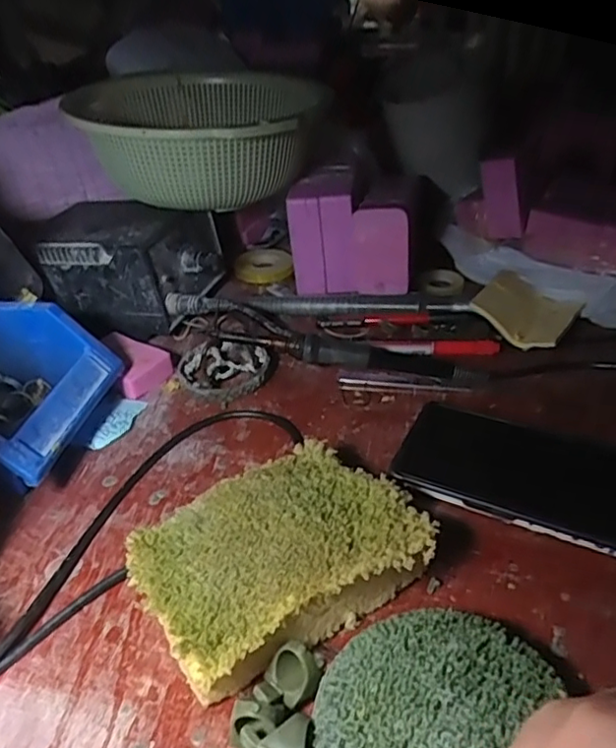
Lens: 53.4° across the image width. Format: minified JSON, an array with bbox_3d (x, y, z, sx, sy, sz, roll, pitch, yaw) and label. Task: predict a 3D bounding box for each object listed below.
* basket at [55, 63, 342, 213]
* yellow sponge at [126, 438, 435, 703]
[{"bbox_3d":[-0.092,-0.211,0.545,0.195,0.076,0.214,-6,36,-2],"label":"basket"},{"bbox_3d":[-0.012,0.092,0.309,0.133,0.043,0.093,-24,40,-25],"label":"yellow sponge"}]

